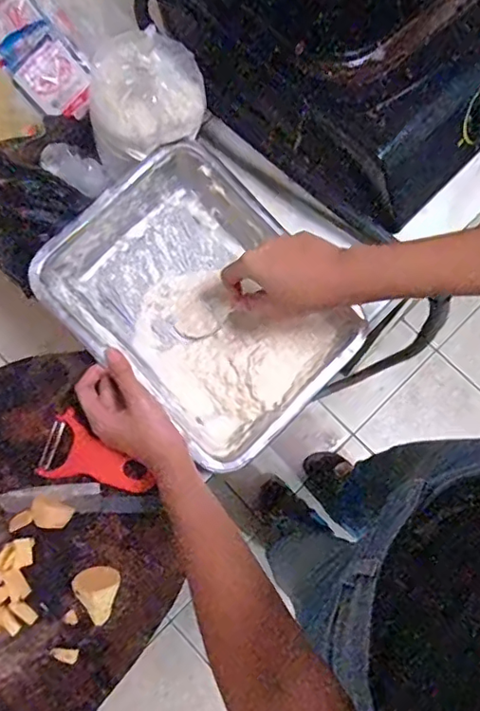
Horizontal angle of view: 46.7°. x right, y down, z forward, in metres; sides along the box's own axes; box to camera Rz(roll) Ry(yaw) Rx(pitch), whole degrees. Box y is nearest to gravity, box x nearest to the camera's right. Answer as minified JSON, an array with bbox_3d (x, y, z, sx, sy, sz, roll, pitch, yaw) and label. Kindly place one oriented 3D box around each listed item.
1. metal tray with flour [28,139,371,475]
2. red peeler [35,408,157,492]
[{"bbox_3d":[-0.036,-0.049,0.550,0.213,0.075,0.272,-44,80,-9],"label":"metal tray with flour"},{"bbox_3d":[-0.134,0.098,0.532,0.108,0.010,0.061,19,77,5],"label":"red peeler"}]

